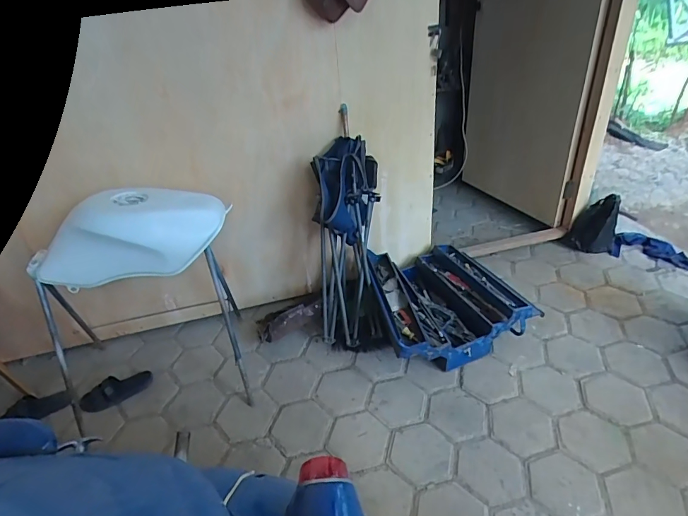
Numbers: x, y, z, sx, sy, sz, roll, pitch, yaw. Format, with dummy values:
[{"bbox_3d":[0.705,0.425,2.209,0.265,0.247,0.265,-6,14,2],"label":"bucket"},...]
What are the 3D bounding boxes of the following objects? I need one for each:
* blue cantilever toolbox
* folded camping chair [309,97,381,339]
[{"bbox_3d":[0.392,0.158,1.710,0.603,0.198,0.533,-14,35,-13],"label":"blue cantilever toolbox"},{"bbox_3d":[0.000,-0.111,1.626,0.229,0.874,0.204,6,13,16],"label":"folded camping chair"}]

